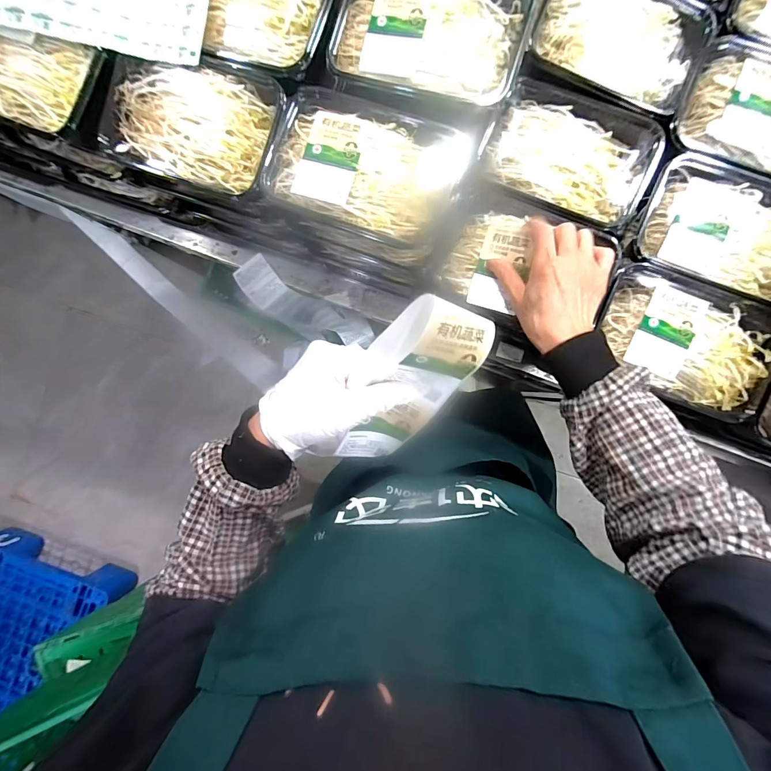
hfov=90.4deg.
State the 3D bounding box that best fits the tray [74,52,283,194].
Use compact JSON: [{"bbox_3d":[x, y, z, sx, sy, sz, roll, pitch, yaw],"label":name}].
[{"bbox_3d":[-0.203,-0.270,0.394,0.191,0.033,0.112,18,91,4],"label":"tray"}]

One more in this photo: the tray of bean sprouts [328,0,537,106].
[{"bbox_3d":[0.044,-0.345,0.372,0.182,0.032,0.117,11,91,4],"label":"tray of bean sprouts"}]

